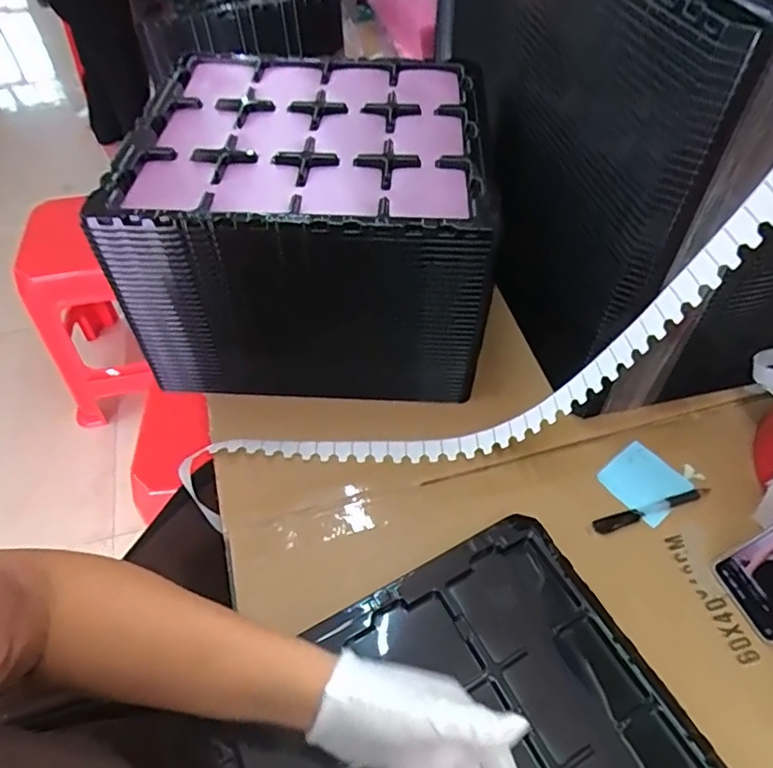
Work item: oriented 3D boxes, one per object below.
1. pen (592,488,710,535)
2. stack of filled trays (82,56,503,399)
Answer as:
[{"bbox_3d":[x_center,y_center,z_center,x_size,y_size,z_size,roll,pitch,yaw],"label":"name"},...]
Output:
[{"bbox_3d":[0.276,0.129,0.582,0.134,0.006,0.015,-14,53,-10],"label":"pen"},{"bbox_3d":[-0.073,-0.185,0.668,0.359,0.251,0.336,2,52,3],"label":"stack of filled trays"}]

